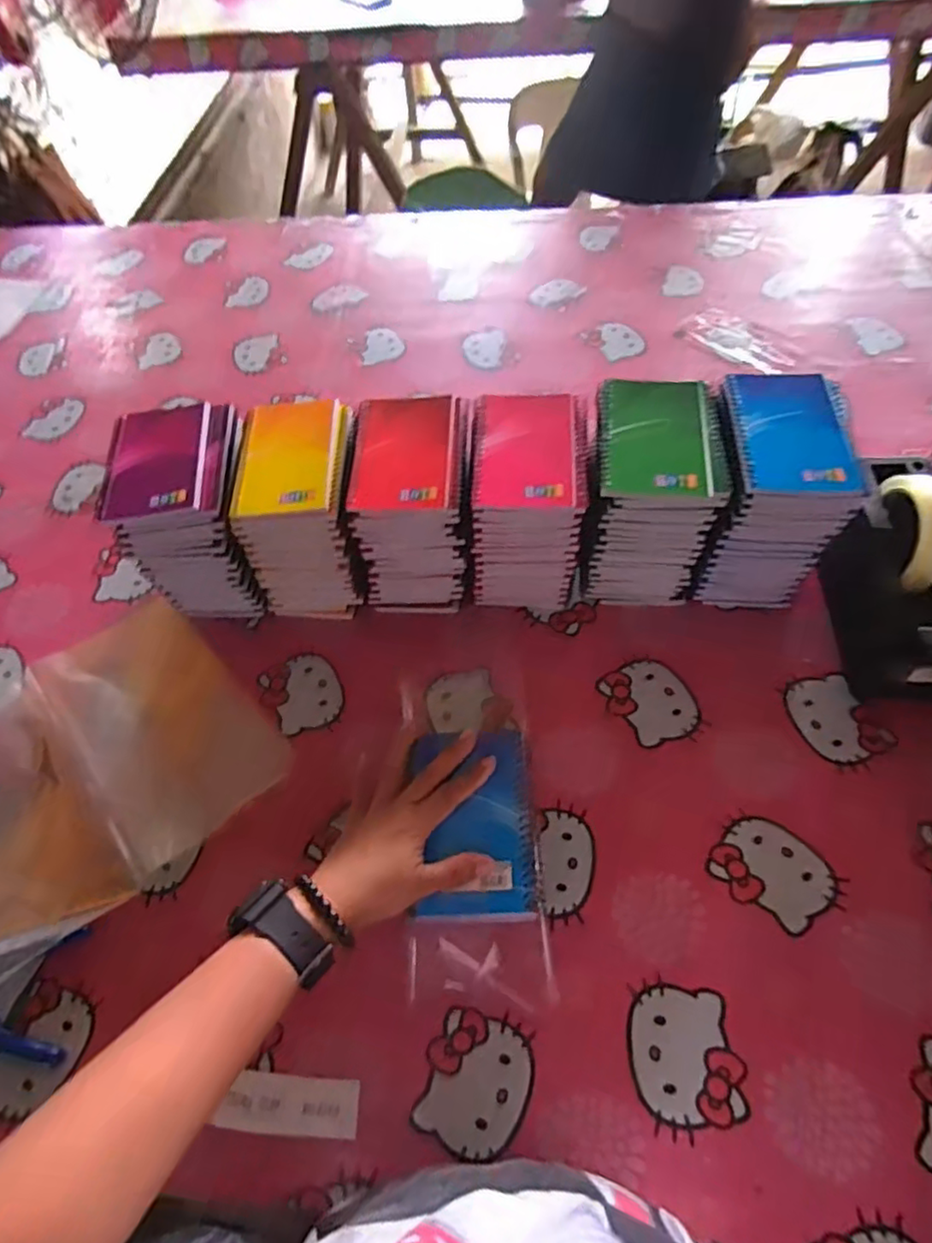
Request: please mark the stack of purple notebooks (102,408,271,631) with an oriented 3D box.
[{"bbox_3d":[-0.254,-0.100,0.590,0.108,0.154,0.143,-6,59,0],"label":"stack of purple notebooks"}]

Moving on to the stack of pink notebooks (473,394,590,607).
[{"bbox_3d":[0.057,-0.105,0.571,0.096,0.152,0.133,3,60,6],"label":"stack of pink notebooks"}]

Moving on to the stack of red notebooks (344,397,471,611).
[{"bbox_3d":[-0.043,-0.105,0.578,0.098,0.154,0.129,3,60,6],"label":"stack of red notebooks"}]

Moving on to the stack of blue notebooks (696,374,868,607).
[{"bbox_3d":[0.261,-0.112,0.550,0.097,0.164,0.132,1,59,4],"label":"stack of blue notebooks"}]

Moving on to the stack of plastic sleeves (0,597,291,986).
[{"bbox_3d":[-0.353,0.139,0.533,0.326,0.021,0.249,-40,64,-18],"label":"stack of plastic sleeves"}]

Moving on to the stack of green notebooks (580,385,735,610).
[{"bbox_3d":[0.161,-0.111,0.560,0.102,0.160,0.128,2,60,5],"label":"stack of green notebooks"}]

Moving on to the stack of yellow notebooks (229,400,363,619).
[{"bbox_3d":[-0.146,-0.105,0.586,0.096,0.150,0.145,1,59,4],"label":"stack of yellow notebooks"}]

